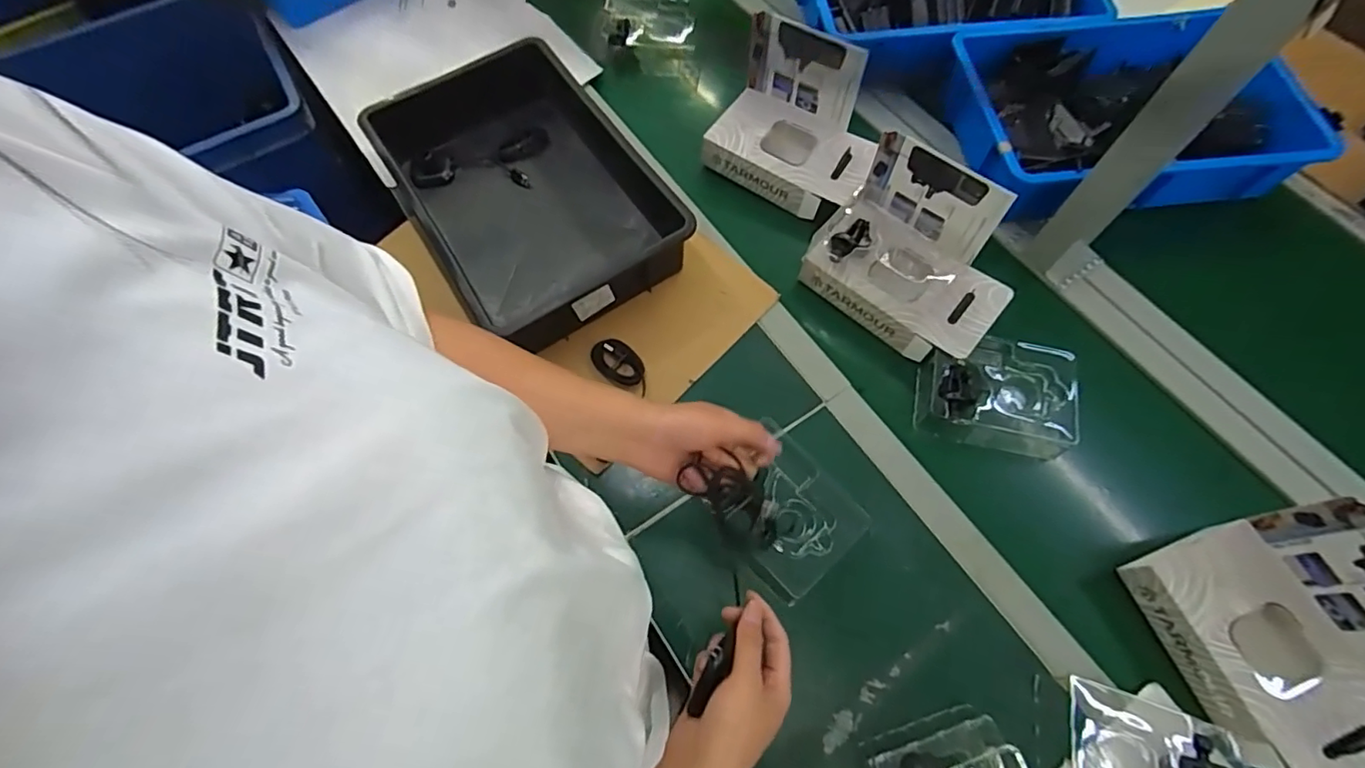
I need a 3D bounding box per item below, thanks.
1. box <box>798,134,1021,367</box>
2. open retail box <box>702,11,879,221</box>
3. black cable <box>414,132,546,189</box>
[{"bbox_3d":[0.272,-0.145,0.679,0.224,0.163,0.132,38,72,16],"label":"box"},{"bbox_3d":[0.150,-0.346,0.763,0.211,0.148,0.143,28,70,12],"label":"open retail box"},{"bbox_3d":[-0.283,-0.311,0.820,0.185,0.029,0.075,-7,67,-2],"label":"black cable"}]

